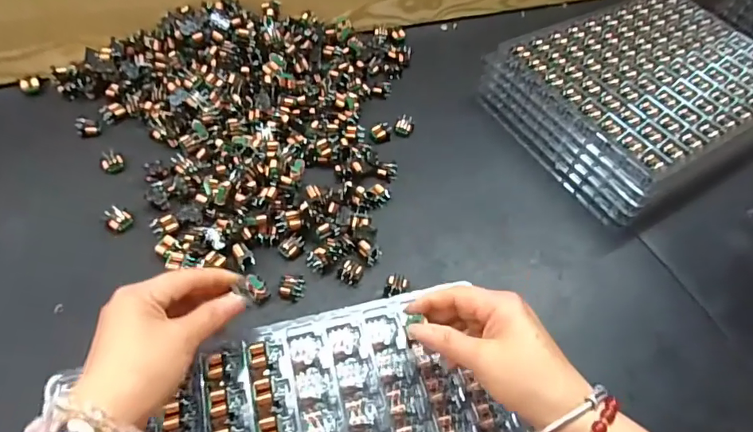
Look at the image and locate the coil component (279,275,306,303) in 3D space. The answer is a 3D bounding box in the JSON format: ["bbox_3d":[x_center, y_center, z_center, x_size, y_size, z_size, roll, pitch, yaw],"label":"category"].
[{"bbox_3d":[-0.076,0.064,0.419,0.021,0.013,0.021,3,55,-5],"label":"coil component"}]

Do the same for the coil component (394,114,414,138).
[{"bbox_3d":[0.034,-0.106,0.553,0.021,0.011,0.025,17,55,5],"label":"coil component"}]

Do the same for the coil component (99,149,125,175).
[{"bbox_3d":[-0.270,-0.054,0.477,0.023,0.019,0.016,-27,63,-23],"label":"coil component"}]

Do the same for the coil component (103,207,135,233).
[{"bbox_3d":[-0.243,0.003,0.439,0.019,0.016,0.022,41,61,20],"label":"coil component"}]

